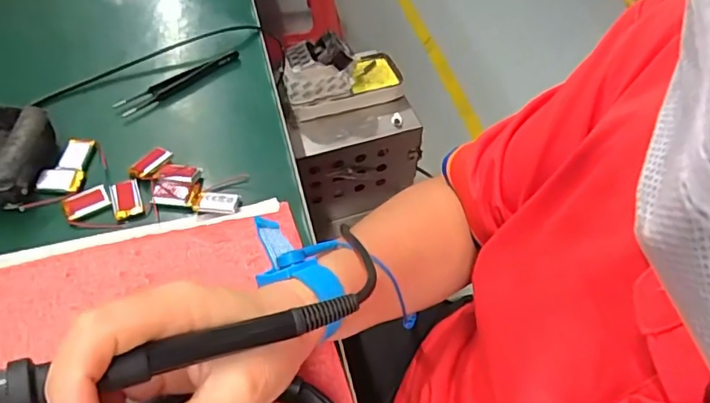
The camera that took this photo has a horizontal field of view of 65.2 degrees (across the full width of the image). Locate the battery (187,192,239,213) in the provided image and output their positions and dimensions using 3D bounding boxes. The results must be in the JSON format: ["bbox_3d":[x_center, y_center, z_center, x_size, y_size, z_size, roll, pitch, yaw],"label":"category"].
[{"bbox_3d":[-0.105,0.001,0.411,0.038,0.005,0.019,3,54,1],"label":"battery"}]

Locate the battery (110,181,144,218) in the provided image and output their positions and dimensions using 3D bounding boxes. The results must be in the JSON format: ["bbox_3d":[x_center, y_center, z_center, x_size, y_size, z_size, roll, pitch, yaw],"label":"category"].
[{"bbox_3d":[-0.169,-0.002,0.410,0.019,0.005,0.032,-18,56,-14],"label":"battery"}]

